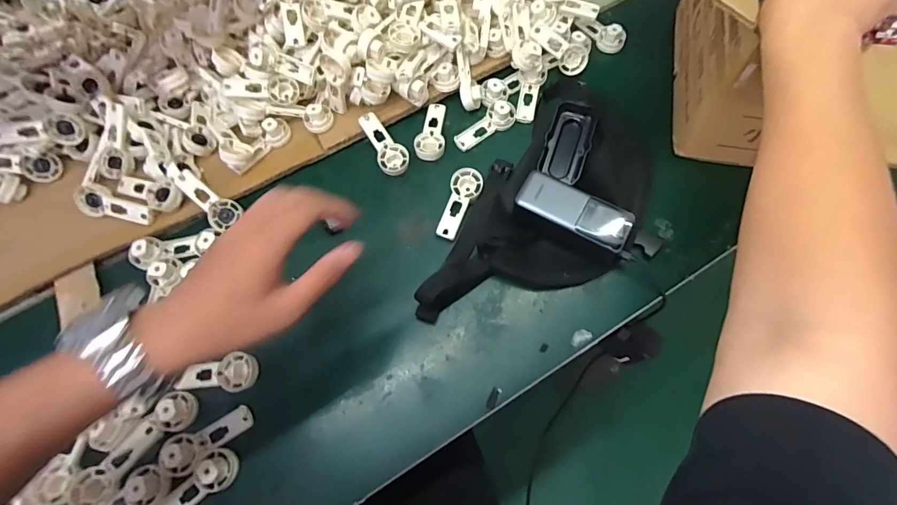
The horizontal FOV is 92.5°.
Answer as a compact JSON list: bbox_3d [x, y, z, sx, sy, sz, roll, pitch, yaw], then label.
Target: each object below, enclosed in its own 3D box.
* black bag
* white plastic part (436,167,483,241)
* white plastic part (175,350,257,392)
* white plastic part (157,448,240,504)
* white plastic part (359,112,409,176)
[{"bbox_3d":[0.139,-0.053,0.514,0.219,0.052,0.367,25,70,13],"label":"black bag"},{"bbox_3d":[0.013,-0.063,0.536,0.038,0.014,0.093,19,69,11],"label":"white plastic part"},{"bbox_3d":[-0.251,0.130,0.468,0.081,0.018,0.038,0,66,3],"label":"white plastic part"},{"bbox_3d":[-0.262,0.237,0.431,0.092,0.029,0.037,-32,69,-11],"label":"white plastic part"},{"bbox_3d":[-0.088,-0.145,0.573,0.040,0.014,0.092,-33,89,-11],"label":"white plastic part"}]

